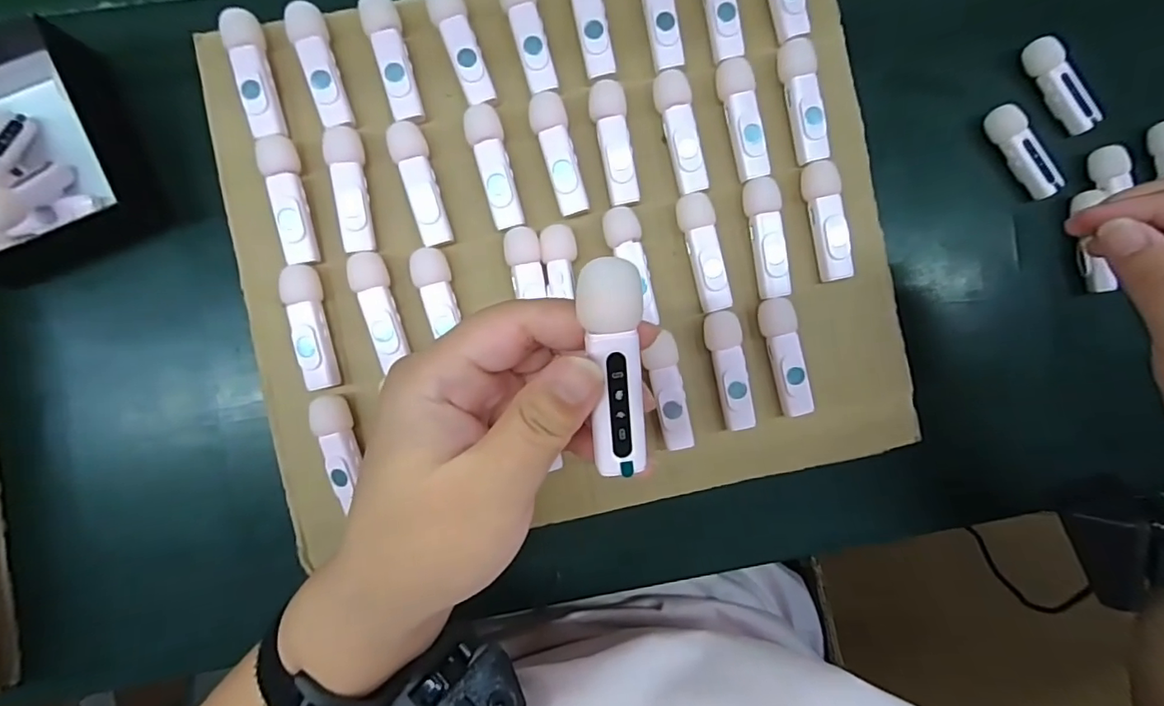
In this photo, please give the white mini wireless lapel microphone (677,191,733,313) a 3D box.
[{"bbox_3d":[0.065,-0.055,0.296,0.019,0.013,0.064,-11,87,-3],"label":"white mini wireless lapel microphone"}]

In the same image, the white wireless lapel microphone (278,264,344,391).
[{"bbox_3d":[-0.141,-0.013,0.285,0.016,0.019,0.063,-14,87,-3],"label":"white wireless lapel microphone"}]

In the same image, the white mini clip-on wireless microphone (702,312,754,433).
[{"bbox_3d":[0.080,0.009,0.297,0.018,0.016,0.064,-11,87,-3],"label":"white mini clip-on wireless microphone"}]

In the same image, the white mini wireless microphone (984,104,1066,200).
[{"bbox_3d":[0.285,-0.129,0.349,0.017,0.019,0.064,-37,88,-4],"label":"white mini wireless microphone"}]

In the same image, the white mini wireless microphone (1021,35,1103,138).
[{"bbox_3d":[0.311,-0.173,0.352,0.015,0.015,0.065,-36,88,-4],"label":"white mini wireless microphone"}]

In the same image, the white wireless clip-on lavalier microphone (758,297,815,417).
[{"bbox_3d":[0.111,0.002,0.298,0.017,0.016,0.064,-12,87,-3],"label":"white wireless clip-on lavalier microphone"}]

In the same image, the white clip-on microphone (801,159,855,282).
[{"bbox_3d":[0.134,-0.072,0.297,0.016,0.015,0.064,-11,87,-3],"label":"white clip-on microphone"}]

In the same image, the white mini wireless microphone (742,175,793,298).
[{"bbox_3d":[0.101,-0.063,0.296,0.017,0.013,0.064,-7,86,-3],"label":"white mini wireless microphone"}]

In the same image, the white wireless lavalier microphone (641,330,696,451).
[{"bbox_3d":[0.046,0.021,0.296,0.018,0.017,0.061,-11,86,-3],"label":"white wireless lavalier microphone"}]

